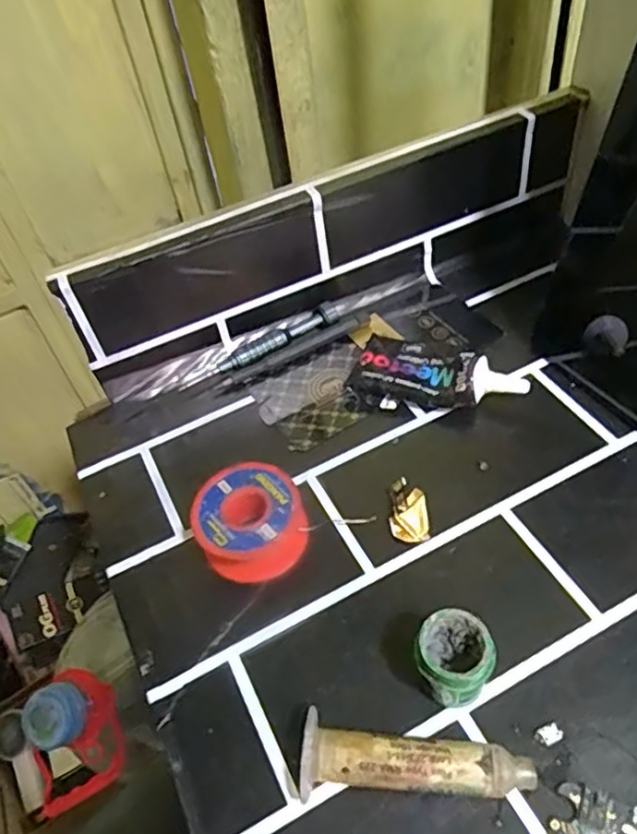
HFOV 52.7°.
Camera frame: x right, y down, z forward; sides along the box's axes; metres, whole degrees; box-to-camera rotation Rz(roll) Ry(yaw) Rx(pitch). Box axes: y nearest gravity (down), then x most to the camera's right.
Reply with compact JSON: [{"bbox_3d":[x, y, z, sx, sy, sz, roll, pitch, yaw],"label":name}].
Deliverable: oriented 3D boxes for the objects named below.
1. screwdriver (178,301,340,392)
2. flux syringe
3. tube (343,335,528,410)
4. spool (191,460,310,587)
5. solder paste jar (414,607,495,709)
[{"bbox_3d":[-0.036,-0.044,0.415,0.112,0.013,0.015,-29,50,-15],"label":"screwdriver"},{"bbox_3d":[0.037,0.132,0.247,0.086,0.020,0.025,-2,49,9],"label":"flux syringe"},{"bbox_3d":[0.068,-0.022,0.375,0.098,0.027,0.048,12,52,20],"label":"tube"},{"bbox_3d":[-0.035,0.051,0.322,0.052,0.027,0.050,-5,48,6],"label":"spool"},{"bbox_3d":[0.054,0.101,0.262,0.029,0.036,0.029,-5,48,6],"label":"solder paste jar"}]

